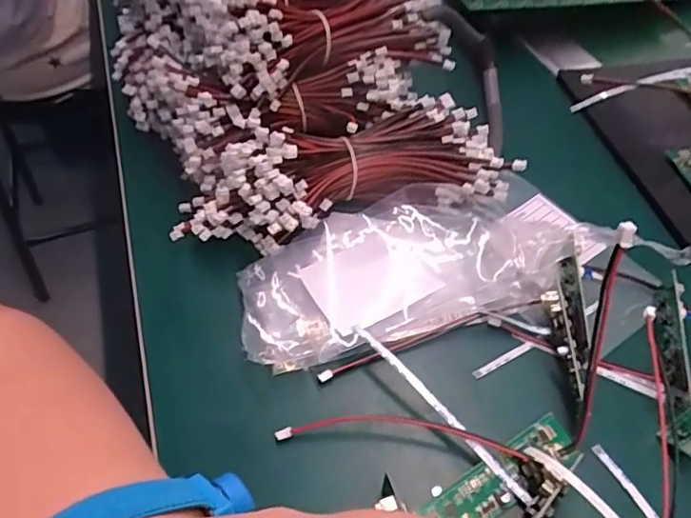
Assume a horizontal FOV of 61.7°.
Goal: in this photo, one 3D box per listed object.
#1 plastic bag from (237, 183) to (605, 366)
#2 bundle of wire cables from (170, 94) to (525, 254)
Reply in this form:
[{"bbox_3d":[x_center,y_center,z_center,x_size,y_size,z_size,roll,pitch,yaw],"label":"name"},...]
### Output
[{"bbox_3d":[0.034,-0.002,0.326,0.187,0.021,0.085,-15,51,-12],"label":"plastic bag"},{"bbox_3d":[-0.006,-0.049,0.347,0.197,0.044,0.074,-14,51,-11],"label":"bundle of wire cables"}]

